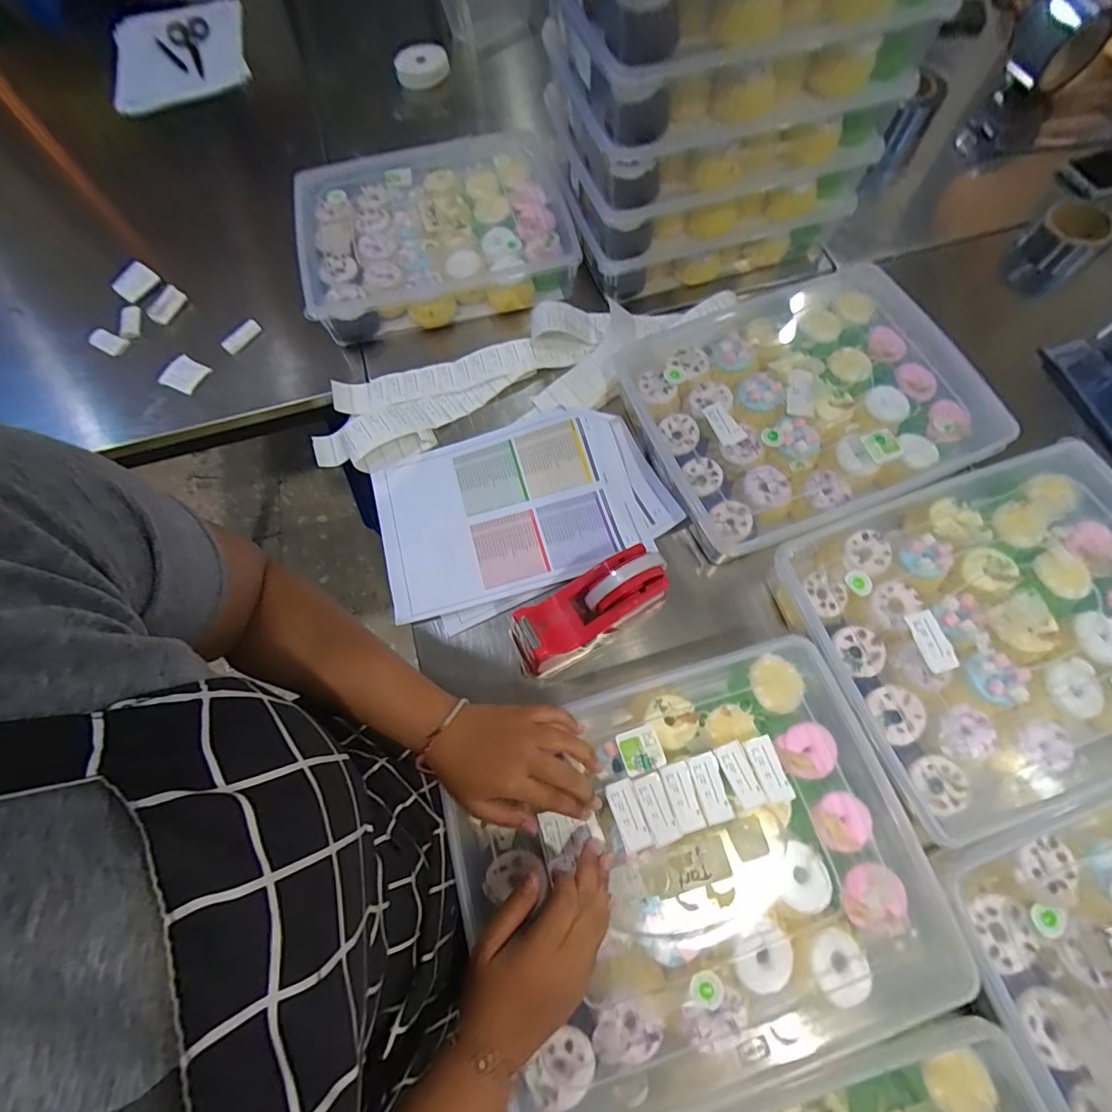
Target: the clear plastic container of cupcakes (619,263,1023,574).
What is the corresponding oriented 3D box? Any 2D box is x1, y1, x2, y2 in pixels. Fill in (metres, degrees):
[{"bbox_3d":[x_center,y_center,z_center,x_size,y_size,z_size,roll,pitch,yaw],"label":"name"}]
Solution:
[{"bbox_3d":[0.290,-0.181,0.590,0.376,0.060,0.300,-22,70,-6],"label":"clear plastic container of cupcakes"}]

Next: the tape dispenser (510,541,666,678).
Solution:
[{"bbox_3d":[0.031,0.054,0.489,0.162,0.102,0.064,-28,71,-9],"label":"tape dispenser"}]

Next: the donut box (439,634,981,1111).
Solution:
[{"bbox_3d":[0.109,0.253,0.417,0.377,0.065,0.283,-16,70,-8],"label":"donut box"}]

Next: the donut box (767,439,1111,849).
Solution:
[{"bbox_3d":[0.437,0.062,0.483,0.367,0.058,0.288,-21,70,-6],"label":"donut box"}]

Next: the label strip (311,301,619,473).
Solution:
[{"bbox_3d":[-0.115,-0.214,0.638,0.420,0.067,0.154,-17,70,-5],"label":"label strip"}]

